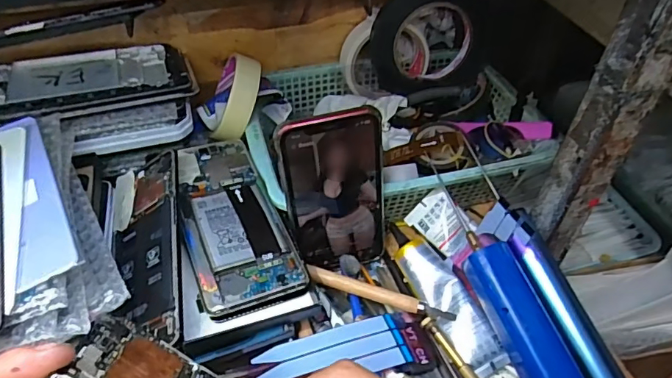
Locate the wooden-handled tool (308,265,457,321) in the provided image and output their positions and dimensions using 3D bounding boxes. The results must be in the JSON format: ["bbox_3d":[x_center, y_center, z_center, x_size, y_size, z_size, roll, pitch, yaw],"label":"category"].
[{"bbox_3d":[0.034,0.083,0.383,0.118,0.010,0.012,16,48,13],"label":"wooden-handled tool"}]

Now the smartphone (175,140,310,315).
[{"bbox_3d":[-0.082,0.020,0.382,0.073,0.007,0.160,-13,52,-22],"label":"smartphone"}]

